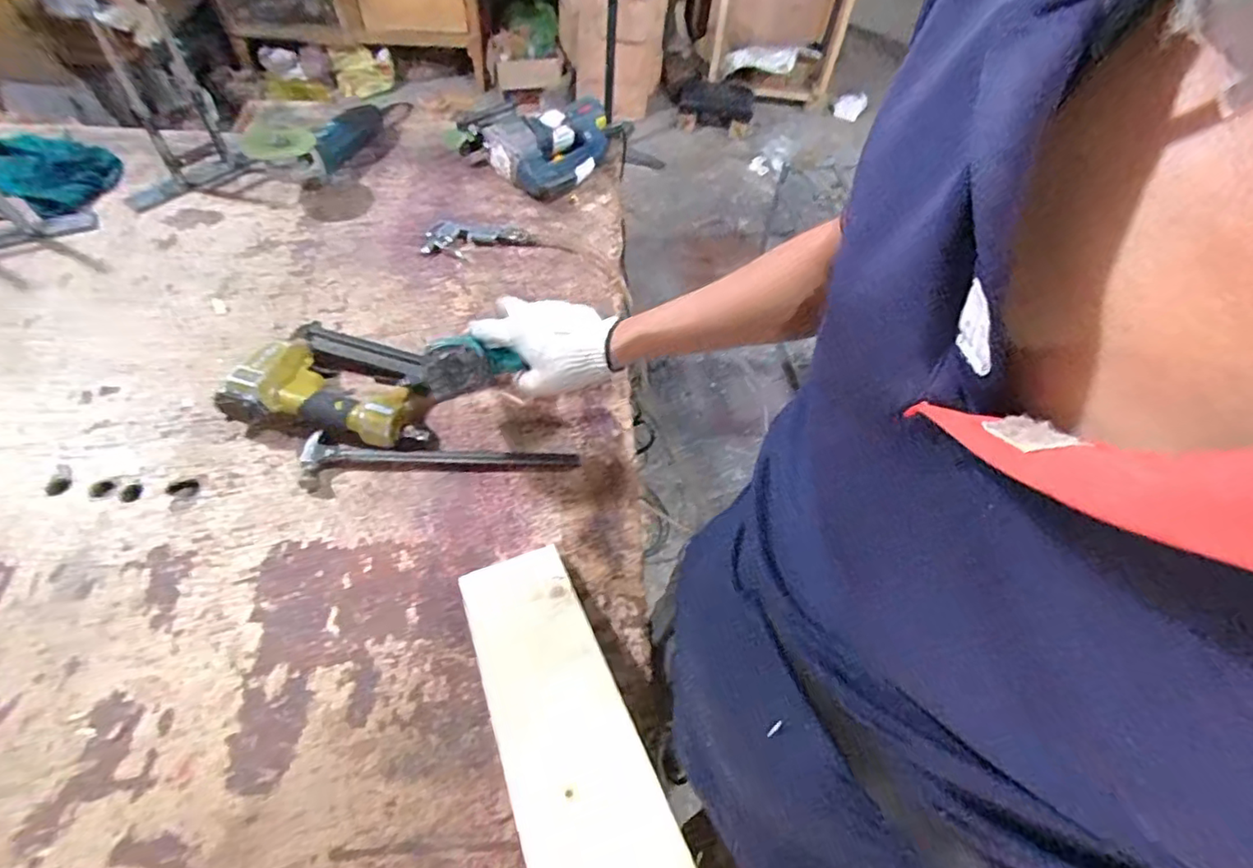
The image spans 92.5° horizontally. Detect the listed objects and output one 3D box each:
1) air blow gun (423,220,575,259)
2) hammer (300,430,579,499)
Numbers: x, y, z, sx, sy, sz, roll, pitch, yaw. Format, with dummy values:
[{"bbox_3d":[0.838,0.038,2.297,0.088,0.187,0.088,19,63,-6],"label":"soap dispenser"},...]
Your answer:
[{"bbox_3d":[-0.200,-0.291,0.905,0.206,0.024,0.059,2,58,-2],"label":"air blow gun"},{"bbox_3d":[-0.206,0.029,0.669,0.294,0.020,0.066,-2,58,-4],"label":"hammer"}]

